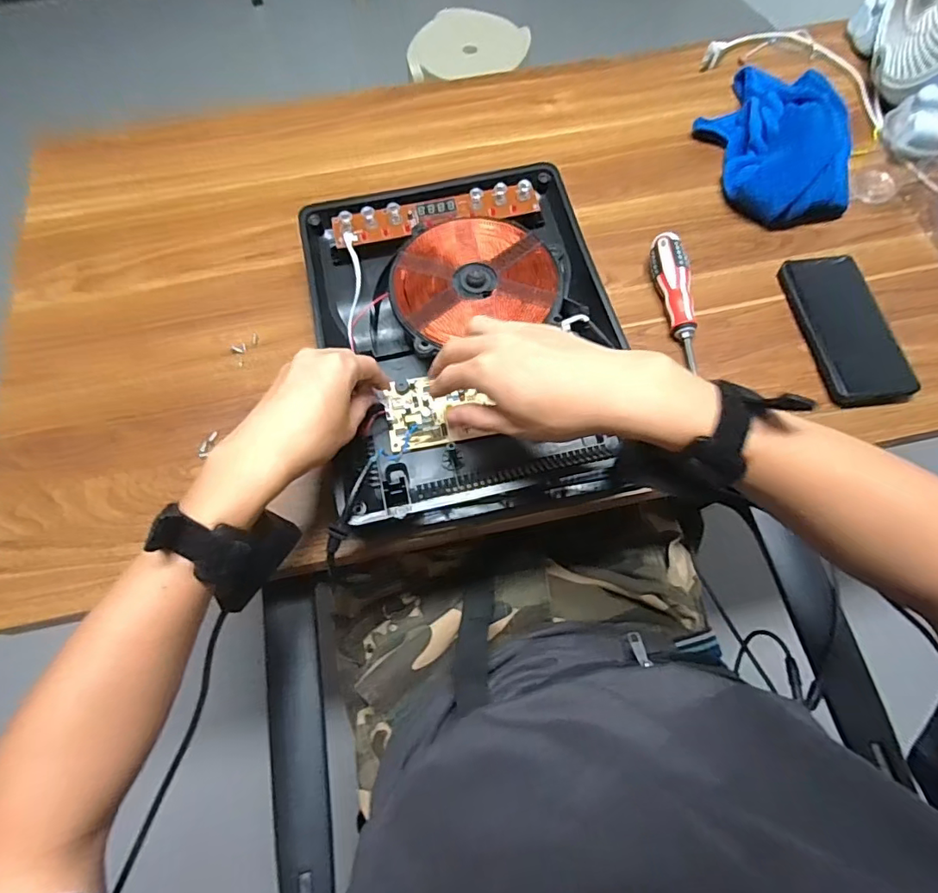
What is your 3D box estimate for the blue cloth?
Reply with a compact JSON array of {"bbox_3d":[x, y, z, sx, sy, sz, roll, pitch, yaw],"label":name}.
[{"bbox_3d":[0.352,-0.369,0.605,0.136,0.072,0.247,-8,67,-3],"label":"blue cloth"}]

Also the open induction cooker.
[{"bbox_3d":[-0.003,-0.106,0.500,0.265,0.070,0.335,-11,67,-4],"label":"open induction cooker"}]

